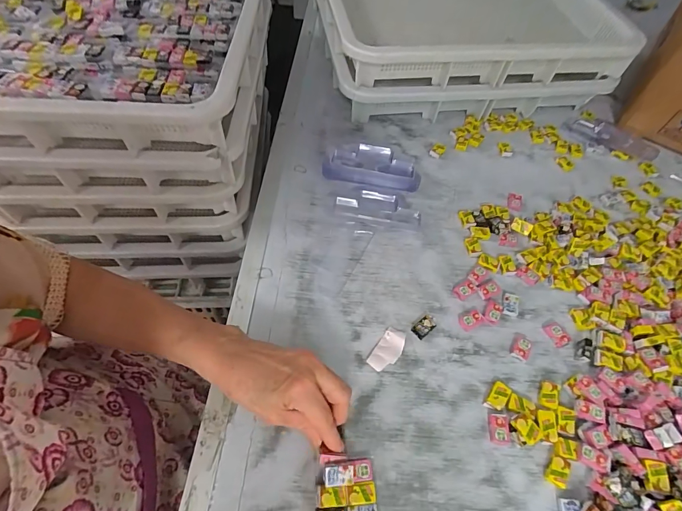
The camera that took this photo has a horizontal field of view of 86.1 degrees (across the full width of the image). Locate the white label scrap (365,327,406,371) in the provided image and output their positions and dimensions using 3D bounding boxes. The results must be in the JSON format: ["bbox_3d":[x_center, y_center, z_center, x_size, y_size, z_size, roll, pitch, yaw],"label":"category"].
[{"bbox_3d":[0.052,0.105,0.405,0.026,0.004,0.051,31,60,18],"label":"white label scrap"}]

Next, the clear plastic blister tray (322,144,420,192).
[{"bbox_3d":[0.047,-0.134,0.548,0.139,0.028,0.071,9,56,4],"label":"clear plastic blister tray"}]

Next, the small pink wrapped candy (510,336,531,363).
[{"bbox_3d":[0.204,0.104,0.413,0.019,0.008,0.029,28,59,16],"label":"small pink wrapped candy"}]

